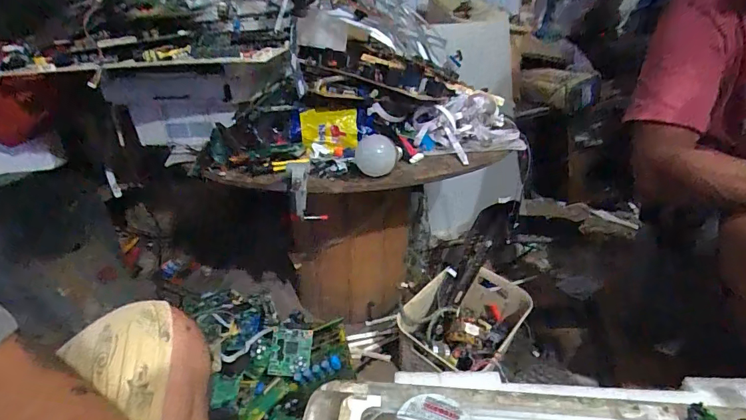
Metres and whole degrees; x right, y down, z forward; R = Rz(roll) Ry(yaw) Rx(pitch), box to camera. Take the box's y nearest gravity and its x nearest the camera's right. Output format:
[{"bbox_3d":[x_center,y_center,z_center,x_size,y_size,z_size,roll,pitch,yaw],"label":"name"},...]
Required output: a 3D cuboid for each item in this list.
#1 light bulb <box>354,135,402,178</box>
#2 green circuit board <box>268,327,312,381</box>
[{"bbox_3d":[0.008,-0.092,0.679,0.075,0.058,0.081,-1,25,2],"label":"light bulb"},{"bbox_3d":[-0.172,0.297,0.882,0.083,0.092,0.018,4,-14,3],"label":"green circuit board"}]

